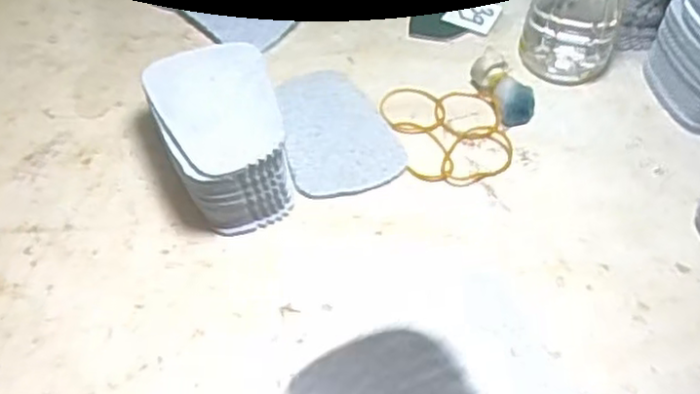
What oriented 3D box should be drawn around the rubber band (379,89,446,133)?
[{"bbox_3d":[0.040,-0.057,0.460,0.042,0.004,0.043,1,51,-2],"label":"rubber band"}]

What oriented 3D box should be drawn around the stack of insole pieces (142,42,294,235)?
[{"bbox_3d":[-0.074,-0.036,0.413,0.065,0.047,0.106,-13,53,-12],"label":"stack of insole pieces"}]

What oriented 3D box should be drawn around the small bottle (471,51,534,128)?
[{"bbox_3d":[0.099,-0.069,0.463,0.022,0.020,0.049,-18,54,-16],"label":"small bottle"}]

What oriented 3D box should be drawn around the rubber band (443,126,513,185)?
[{"bbox_3d":[0.076,-0.026,0.440,0.048,0.004,0.037,-18,60,-13],"label":"rubber band"}]

